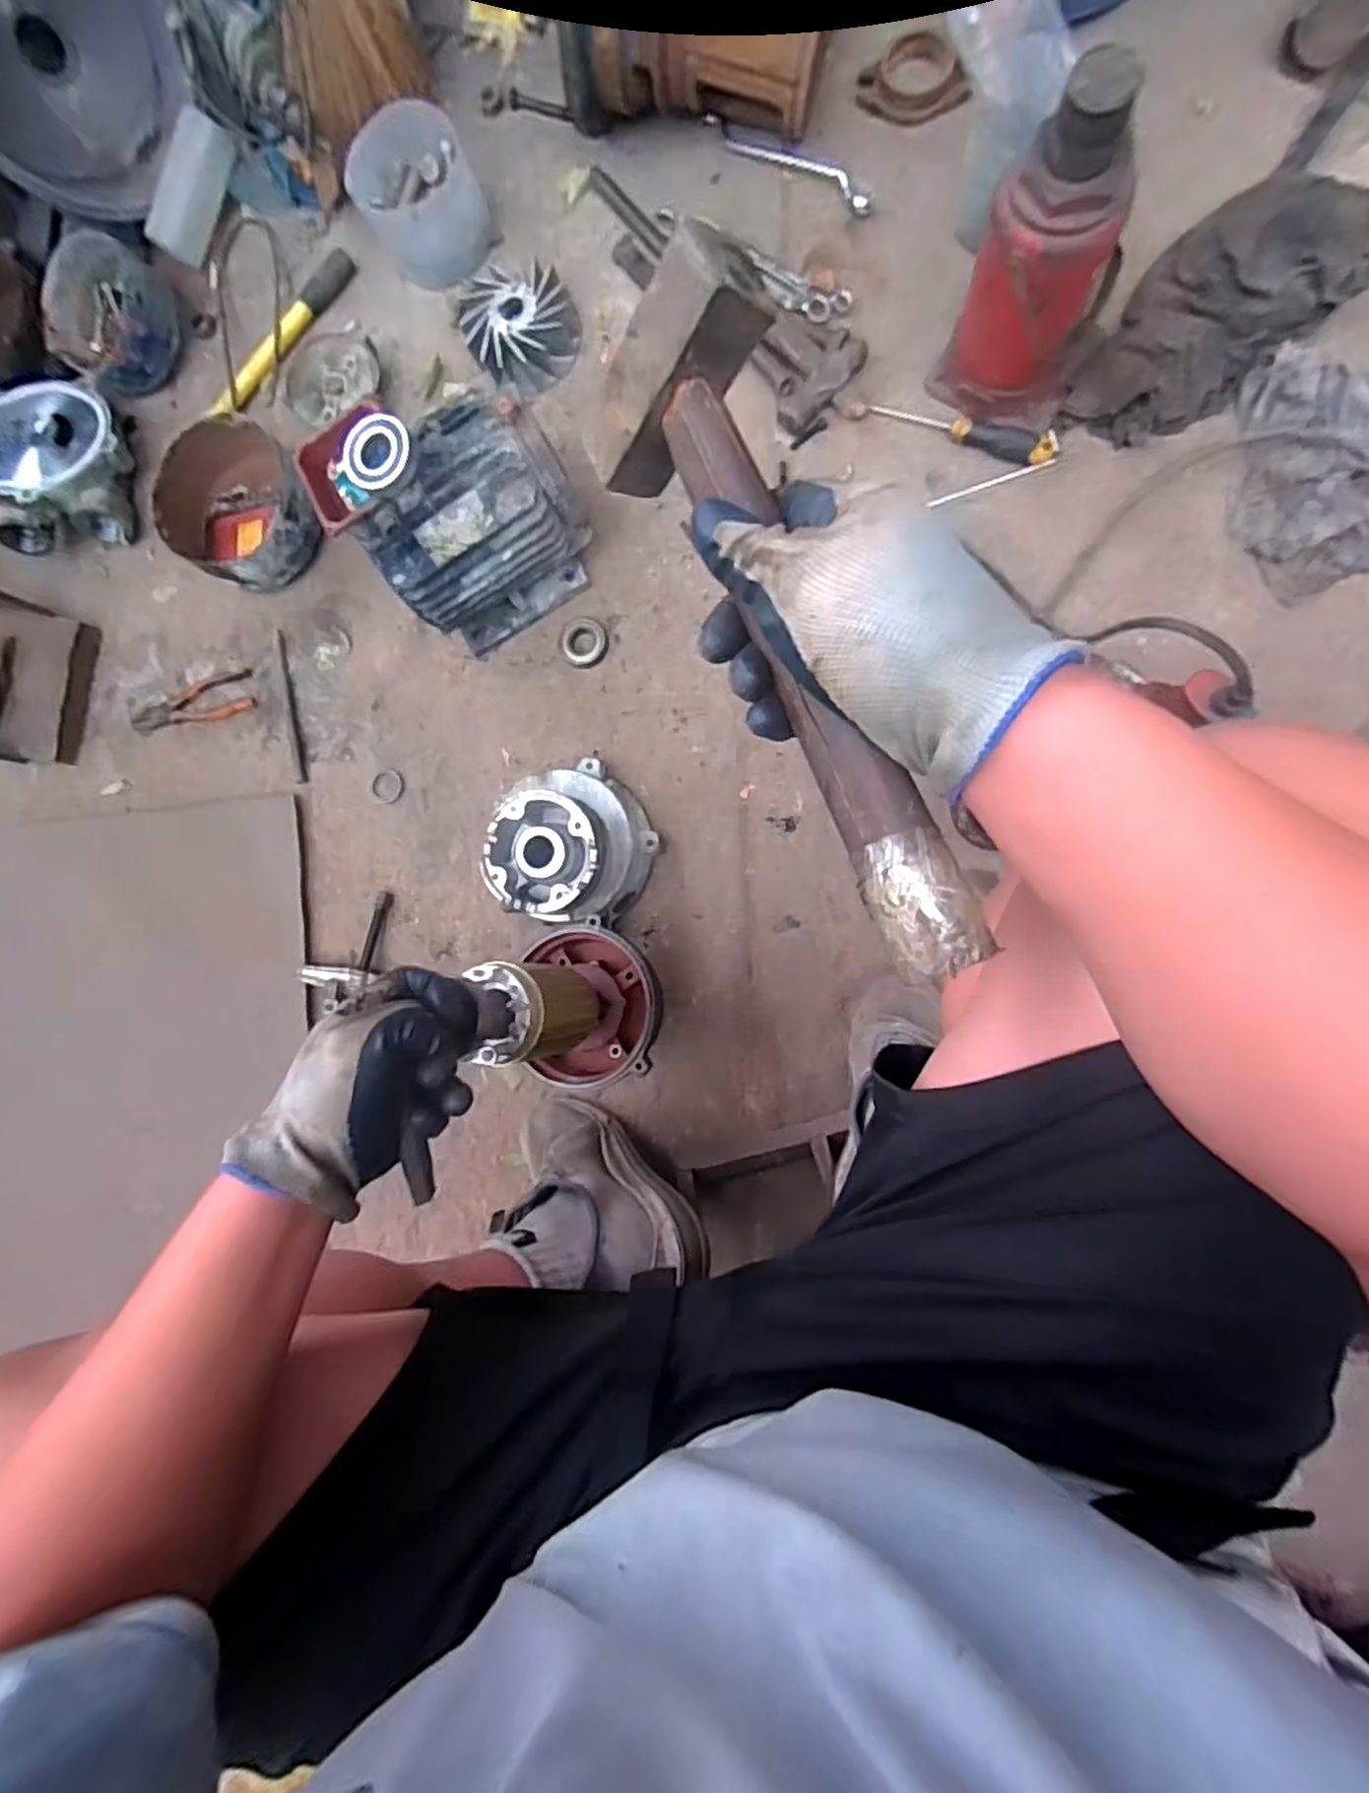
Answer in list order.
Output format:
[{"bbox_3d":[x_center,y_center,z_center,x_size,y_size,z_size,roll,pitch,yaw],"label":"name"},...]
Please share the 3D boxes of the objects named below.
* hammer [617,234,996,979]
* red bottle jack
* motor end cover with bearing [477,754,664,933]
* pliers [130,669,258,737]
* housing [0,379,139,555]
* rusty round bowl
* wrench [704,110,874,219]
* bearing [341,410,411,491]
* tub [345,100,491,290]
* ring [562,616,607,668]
[{"bbox_3d":[0.040,-0.112,0.299,0.080,0.078,0.309,-21,81,7],"label":"hammer"},{"bbox_3d":[0.349,-0.608,0.688,0.143,0.281,0.119,28,92,10],"label":"red bottle jack"},{"bbox_3d":[-0.127,-0.065,0.840,0.167,0.130,0.180,21,91,11],"label":"motor end cover with bearing"},{"bbox_3d":[-0.686,-0.268,0.991,0.184,0.015,0.062,-13,87,8],"label":"pliers"},{"bbox_3d":[-0.878,-0.601,0.993,0.201,0.103,0.206,-7,86,10],"label":"housing"},{"bbox_3d":[-0.580,-0.508,0.928,0.190,0.111,0.183,-1,87,10],"label":"rusty round bowl"},{"bbox_3d":[0.130,-0.903,0.870,0.245,0.019,0.036,37,94,8],"label":"wrench"},{"bbox_3d":[-0.298,-0.429,0.683,0.062,0.017,0.067,-1,87,10],"label":"bearing"},{"bbox_3d":[-0.335,-0.887,0.913,0.144,0.103,0.149,-1,87,10],"label":"tub"},{"bbox_3d":[-0.128,-0.322,0.898,0.058,0.015,0.065,-40,81,6],"label":"ring"}]

